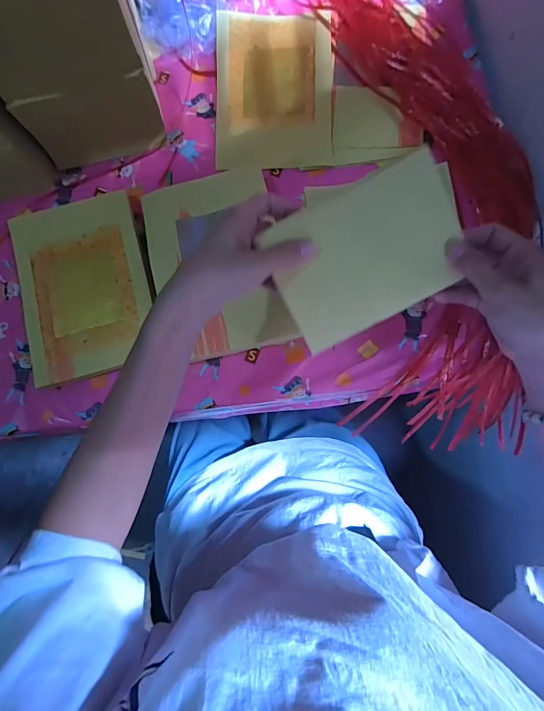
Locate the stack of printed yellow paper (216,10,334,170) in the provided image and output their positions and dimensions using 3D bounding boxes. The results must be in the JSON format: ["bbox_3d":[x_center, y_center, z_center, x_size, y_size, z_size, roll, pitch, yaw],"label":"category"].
[{"bbox_3d":[0.002,-0.366,0.507,0.161,0.012,0.224,-2,86,3],"label":"stack of printed yellow paper"}]

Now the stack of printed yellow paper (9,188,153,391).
[{"bbox_3d":[-0.237,-0.087,0.466,0.159,0.020,0.222,-15,81,0],"label":"stack of printed yellow paper"}]

